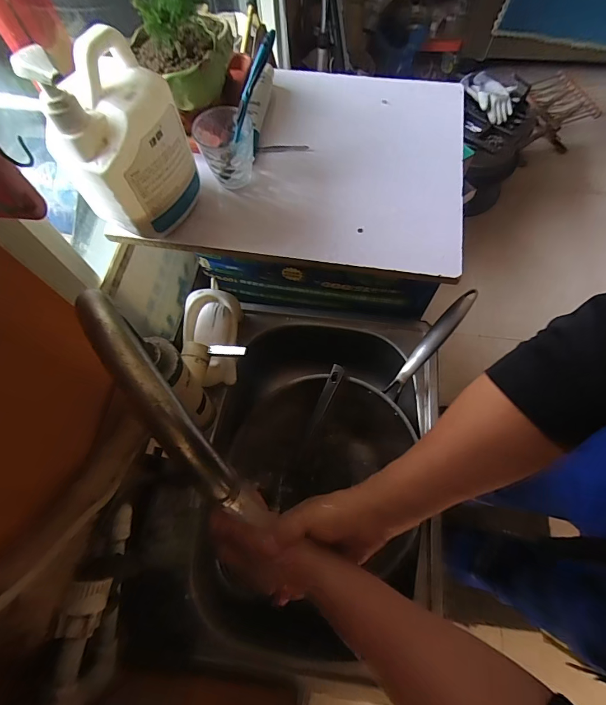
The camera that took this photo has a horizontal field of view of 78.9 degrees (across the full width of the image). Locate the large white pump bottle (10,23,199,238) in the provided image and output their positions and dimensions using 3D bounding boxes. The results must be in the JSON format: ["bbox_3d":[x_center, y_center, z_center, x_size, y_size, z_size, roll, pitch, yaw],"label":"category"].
[{"bbox_3d":[-0.197,-0.231,0.428,0.073,0.217,0.142,37,72,15],"label":"large white pump bottle"}]

